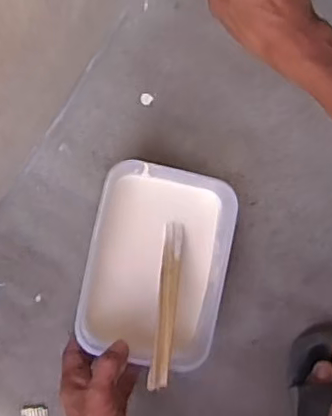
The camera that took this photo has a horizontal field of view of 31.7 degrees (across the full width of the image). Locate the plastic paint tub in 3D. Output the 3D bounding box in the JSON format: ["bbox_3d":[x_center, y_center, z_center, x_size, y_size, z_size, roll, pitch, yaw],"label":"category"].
[{"bbox_3d":[-0.009,0.059,0.612,0.135,0.076,0.189,12,85,-5],"label":"plastic paint tub"}]

